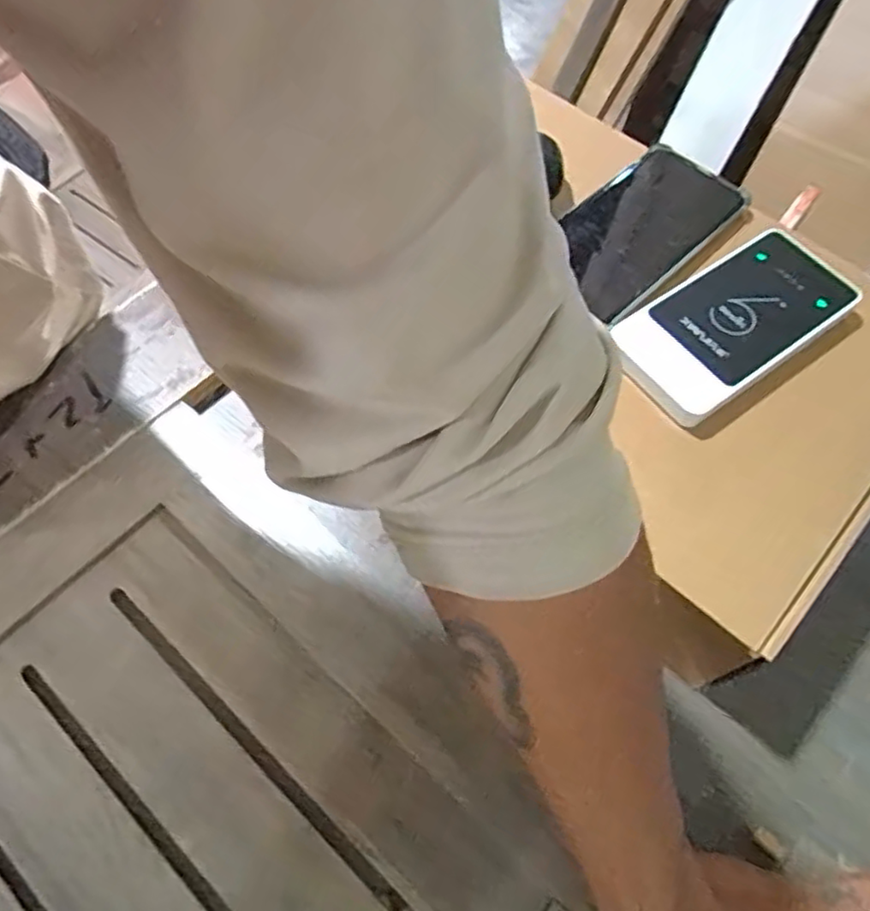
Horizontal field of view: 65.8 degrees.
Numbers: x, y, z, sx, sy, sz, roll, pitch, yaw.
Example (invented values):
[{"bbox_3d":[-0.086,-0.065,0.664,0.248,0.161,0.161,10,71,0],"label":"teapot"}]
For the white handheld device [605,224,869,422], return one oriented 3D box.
[{"bbox_3d":[0.171,-0.077,0.387,0.141,0.021,0.068,-33,68,-17],"label":"white handheld device"}]

